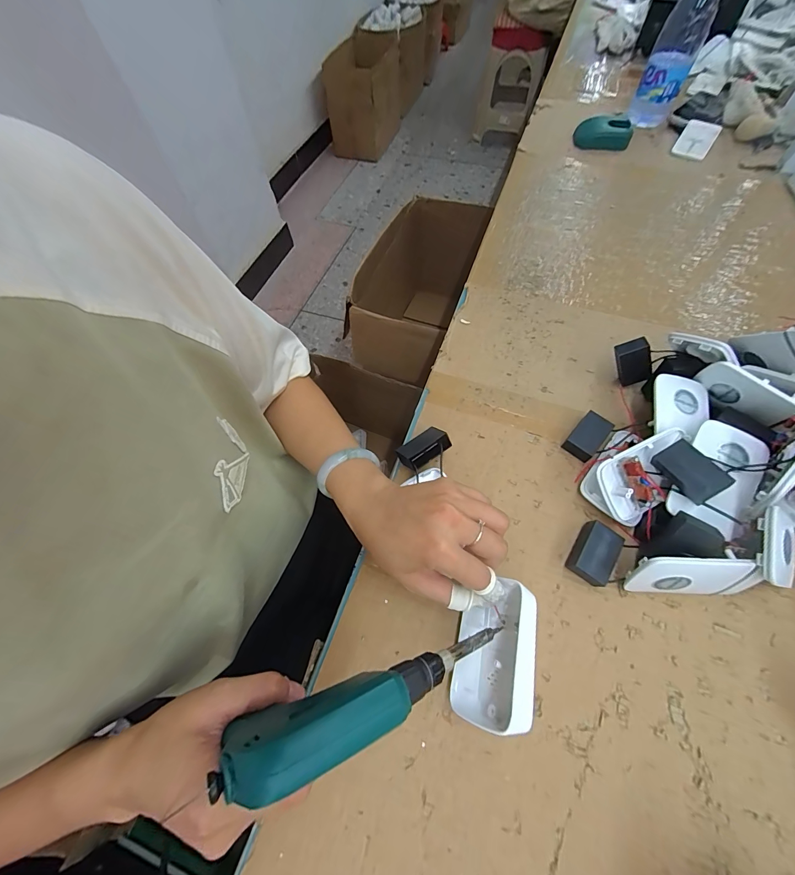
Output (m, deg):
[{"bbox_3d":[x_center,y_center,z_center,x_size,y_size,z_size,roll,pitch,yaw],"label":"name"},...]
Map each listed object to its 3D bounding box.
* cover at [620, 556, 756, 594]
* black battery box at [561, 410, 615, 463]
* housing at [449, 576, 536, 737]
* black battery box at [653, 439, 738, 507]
[{"bbox_3d":[0.230,0.115,0.283,0.075,0.059,0.010,1,42,6],"label":"cover"},{"bbox_3d":[0.198,-0.001,0.364,0.029,0.017,0.048,39,70,19],"label":"black battery box"},{"bbox_3d":[0.073,0.160,0.265,0.048,0.047,0.095,12,64,7],"label":"housing"},{"bbox_3d":[0.247,0.028,0.296,0.031,0.015,0.049,-39,60,7],"label":"black battery box"}]

